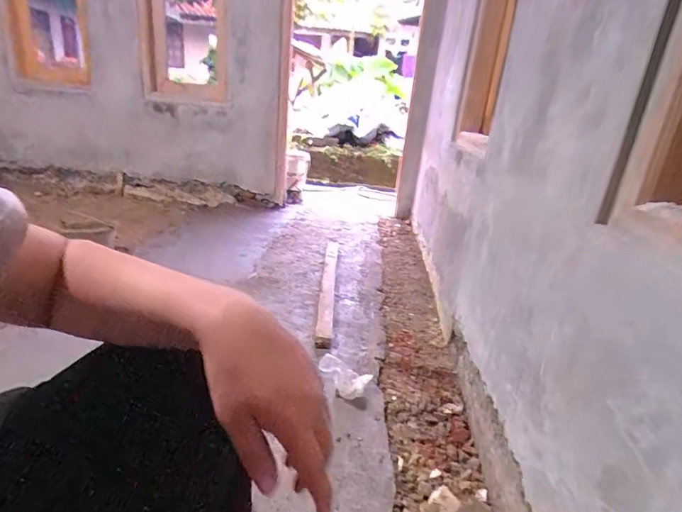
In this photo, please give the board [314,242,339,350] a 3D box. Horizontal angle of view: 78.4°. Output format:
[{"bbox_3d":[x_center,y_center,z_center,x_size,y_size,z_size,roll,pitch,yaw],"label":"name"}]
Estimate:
[{"bbox_3d":[-0.054,0.117,1.793,0.063,0.051,0.937,5,21,-1],"label":"board"}]

